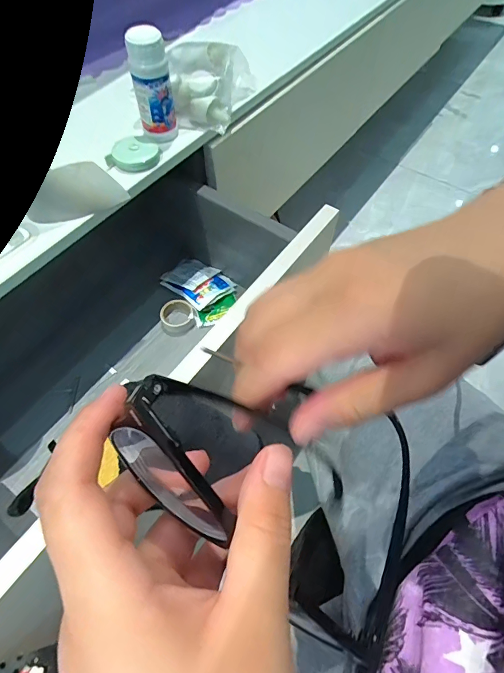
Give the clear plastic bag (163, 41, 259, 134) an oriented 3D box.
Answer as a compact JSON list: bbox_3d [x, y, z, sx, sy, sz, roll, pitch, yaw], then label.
[{"bbox_3d":[-0.052,-0.308,0.484,0.106,0.057,0.116,0,58,0],"label":"clear plastic bag"}]

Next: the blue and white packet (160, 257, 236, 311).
[{"bbox_3d":[-0.082,-0.087,0.602,0.098,0.021,0.077,35,64,20],"label":"blue and white packet"}]

